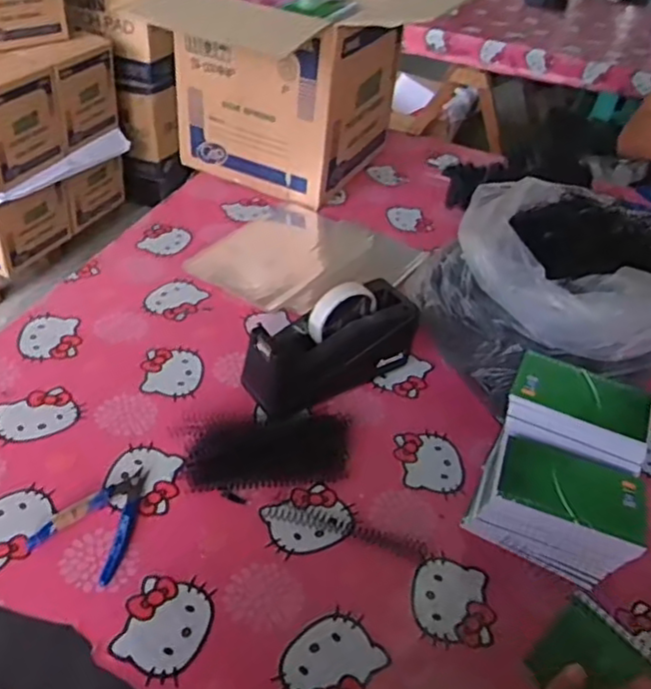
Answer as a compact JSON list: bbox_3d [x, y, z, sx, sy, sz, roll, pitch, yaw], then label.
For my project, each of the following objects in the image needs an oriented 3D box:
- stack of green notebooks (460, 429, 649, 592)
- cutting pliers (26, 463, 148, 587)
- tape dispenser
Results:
[{"bbox_3d":[0.219,0.158,0.623,0.142,0.084,0.089,18,41,13],"label":"stack of green notebooks"},{"bbox_3d":[-0.207,0.156,0.609,0.082,0.011,0.116,17,41,12],"label":"cutting pliers"},{"bbox_3d":[0.012,-0.001,0.748,0.206,0.113,0.074,-22,47,-30],"label":"tape dispenser"}]

